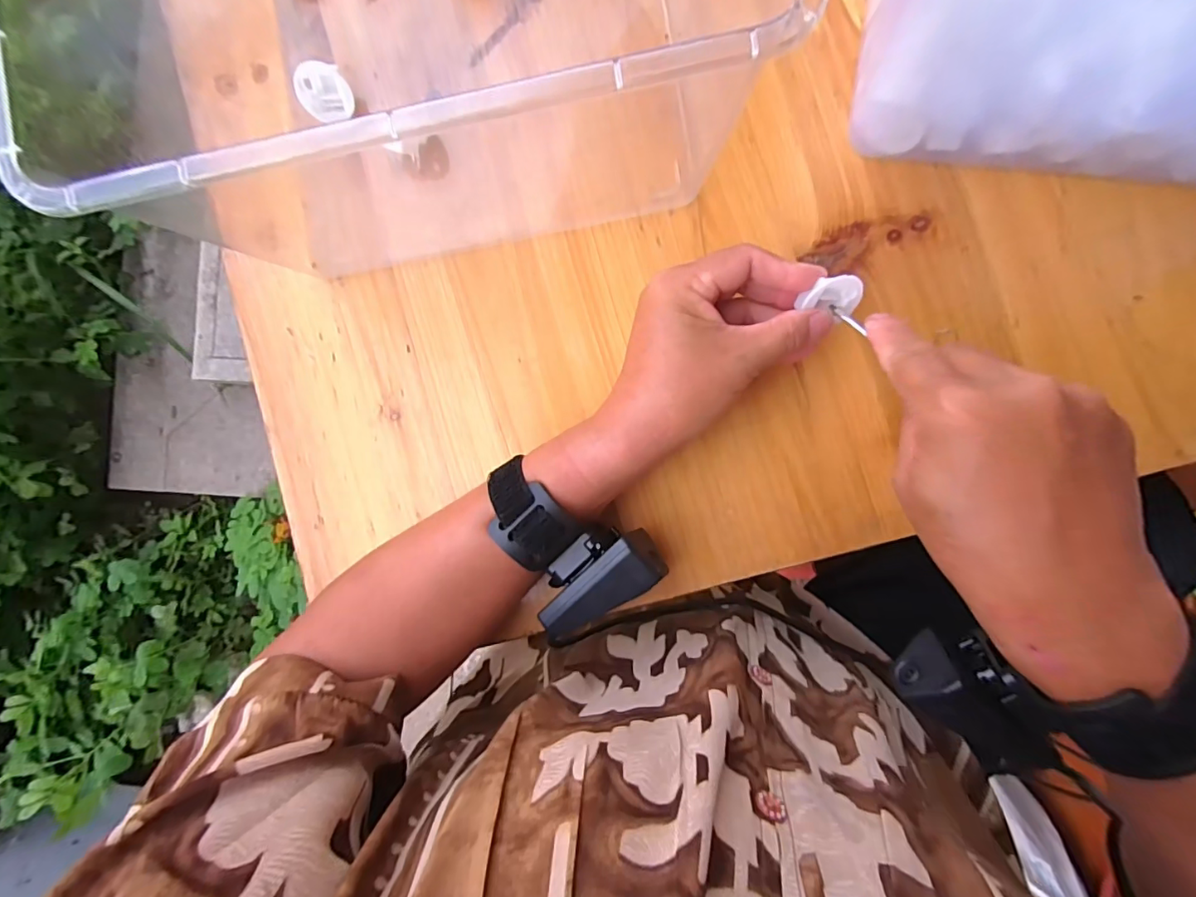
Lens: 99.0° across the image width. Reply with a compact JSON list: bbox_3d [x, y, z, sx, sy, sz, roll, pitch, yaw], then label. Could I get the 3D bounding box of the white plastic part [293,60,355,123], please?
[{"bbox_3d":[-0.169,-0.220,0.316,0.031,0.011,0.031,-11,127,-14],"label":"white plastic part"}]

